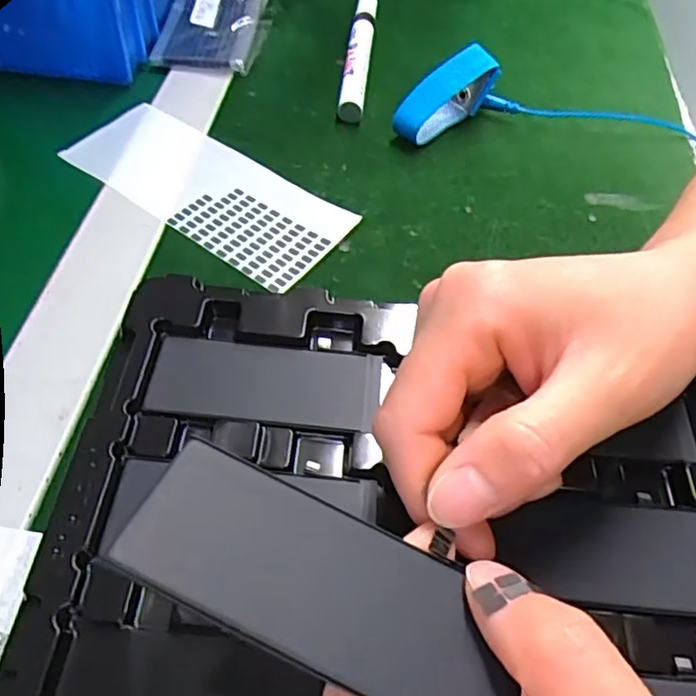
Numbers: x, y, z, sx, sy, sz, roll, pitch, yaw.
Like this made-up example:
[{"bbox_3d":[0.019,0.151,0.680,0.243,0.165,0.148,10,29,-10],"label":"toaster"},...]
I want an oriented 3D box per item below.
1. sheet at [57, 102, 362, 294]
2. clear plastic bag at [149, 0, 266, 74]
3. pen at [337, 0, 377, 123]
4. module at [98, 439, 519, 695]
[{"bbox_3d":[-0.076,-0.086,0.329,0.156,0.005,0.063,34,58,18],"label":"sheet"},{"bbox_3d":[-0.093,-0.224,0.414,0.067,0.024,0.103,7,53,-1],"label":"clear plastic bag"},{"bbox_3d":[0.007,-0.196,0.408,0.016,0.016,0.136,8,53,0],"label":"pen"},{"bbox_3d":[-0.004,0.052,0.140,0.091,0.004,0.039,26,41,3],"label":"module"}]

